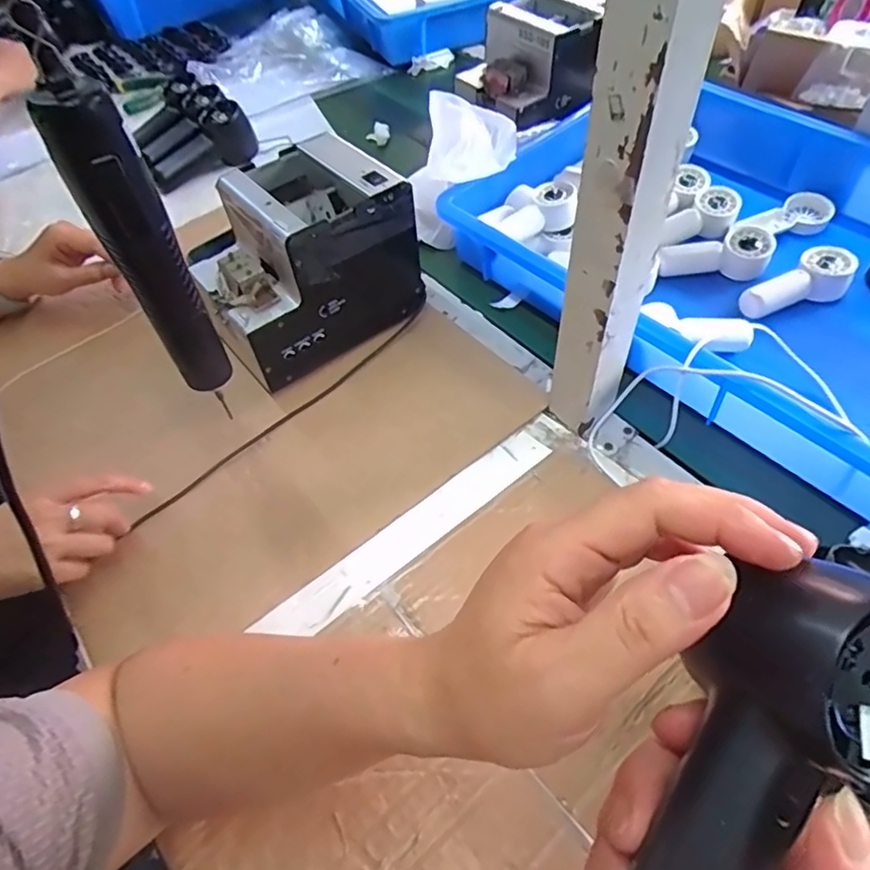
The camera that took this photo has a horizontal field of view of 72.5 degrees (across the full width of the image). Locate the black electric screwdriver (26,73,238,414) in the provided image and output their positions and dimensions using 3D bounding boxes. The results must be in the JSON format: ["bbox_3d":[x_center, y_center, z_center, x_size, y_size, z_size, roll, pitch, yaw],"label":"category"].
[{"bbox_3d":[-0.164,-0.101,0.346,0.038,0.188,0.032,-32,57,-18],"label":"black electric screwdriver"}]

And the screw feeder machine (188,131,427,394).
[{"bbox_3d":[-0.126,-0.161,0.559,0.185,0.146,0.137,-33,58,-18],"label":"screw feeder machine"}]

